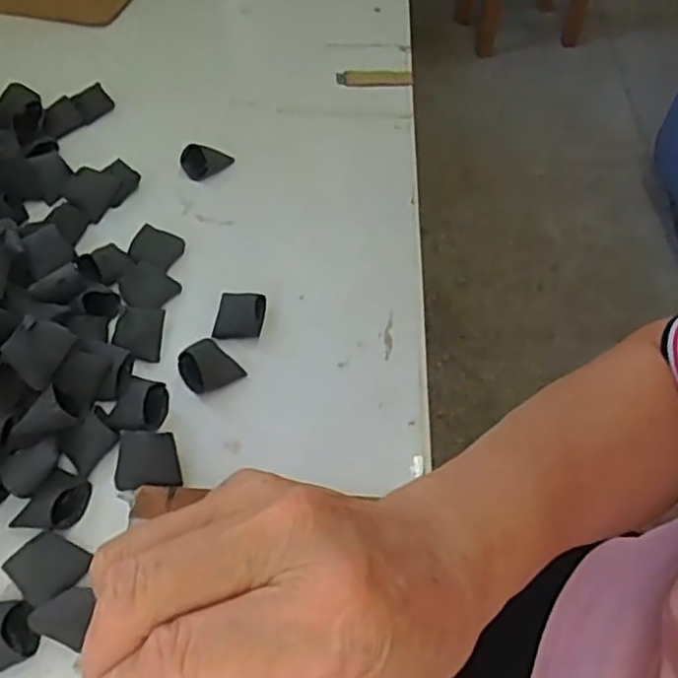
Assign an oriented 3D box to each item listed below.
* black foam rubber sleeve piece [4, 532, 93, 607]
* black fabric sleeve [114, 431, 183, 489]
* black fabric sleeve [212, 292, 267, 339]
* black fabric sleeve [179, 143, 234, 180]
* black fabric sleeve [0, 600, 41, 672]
[{"bbox_3d":[-0.166,0.132,0.398,0.035,0.023,0.038,28,59,16],"label":"black foam rubber sleeve piece"},{"bbox_3d":[-0.122,0.076,0.437,0.040,0.008,0.035,-4,90,-9],"label":"black fabric sleeve"},{"bbox_3d":[-0.074,-0.020,0.513,0.036,0.009,0.041,5,55,1],"label":"black fabric sleeve"},{"bbox_3d":[-0.117,-0.157,0.609,0.044,0.021,0.023,-8,56,-7],"label":"black fabric sleeve"},{"bbox_3d":[-0.184,0.160,0.374,0.038,0.021,0.041,-7,56,-7],"label":"black fabric sleeve"}]

